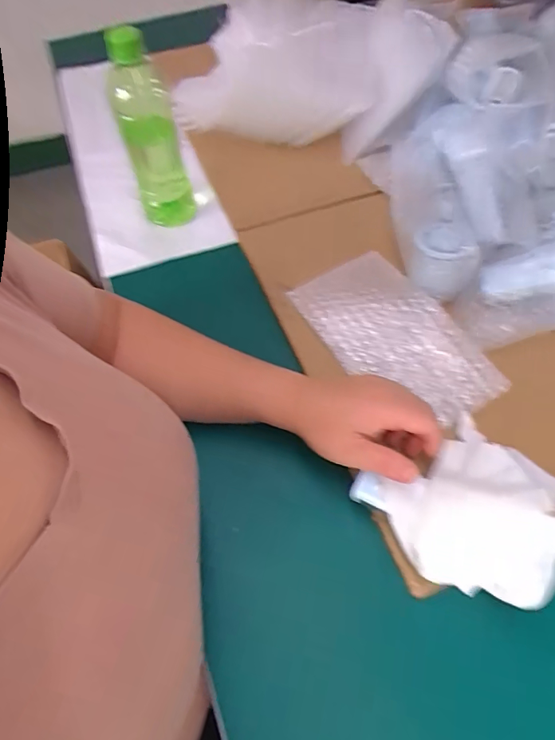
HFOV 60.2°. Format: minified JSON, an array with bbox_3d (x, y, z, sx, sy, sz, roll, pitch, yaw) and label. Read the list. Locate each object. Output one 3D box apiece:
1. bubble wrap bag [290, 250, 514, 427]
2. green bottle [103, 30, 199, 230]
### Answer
[{"bbox_3d":[0.118,-0.036,0.493,0.112,0.024,0.213,-29,63,-17],"label":"bubble wrap bag"},{"bbox_3d":[-0.135,-0.247,0.528,0.065,0.214,0.059,-14,60,-8],"label":"green bottle"}]

